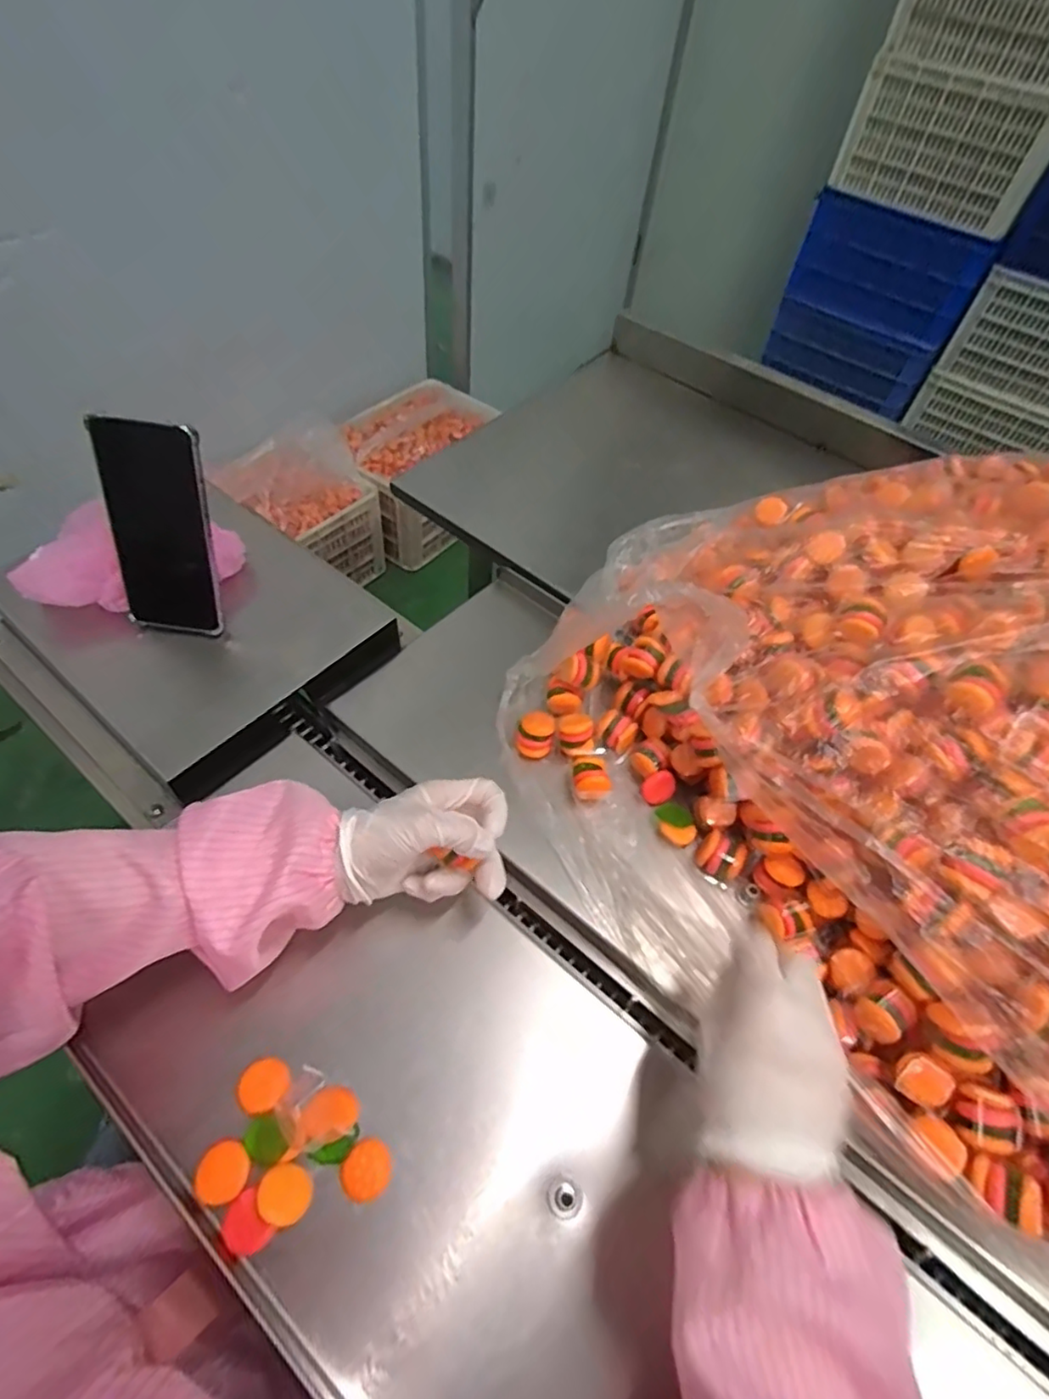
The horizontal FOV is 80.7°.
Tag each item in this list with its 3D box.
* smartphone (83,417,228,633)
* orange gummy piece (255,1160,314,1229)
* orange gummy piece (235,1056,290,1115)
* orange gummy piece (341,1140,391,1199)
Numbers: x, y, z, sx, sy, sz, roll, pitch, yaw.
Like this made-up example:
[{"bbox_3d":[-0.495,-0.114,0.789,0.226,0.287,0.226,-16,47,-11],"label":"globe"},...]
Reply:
[{"bbox_3d":[-0.292,-0.131,0.493,0.086,0.171,0.016,6,37,-3],"label":"smartphone"},{"bbox_3d":[-0.133,0.275,0.343,0.026,0.007,0.028,3,54,-4],"label":"orange gummy piece"},{"bbox_3d":[-0.158,0.234,0.375,0.029,0.011,0.027,3,54,-4],"label":"orange gummy piece"},{"bbox_3d":[-0.091,0.271,0.356,0.027,0.009,0.027,3,54,-4],"label":"orange gummy piece"}]

